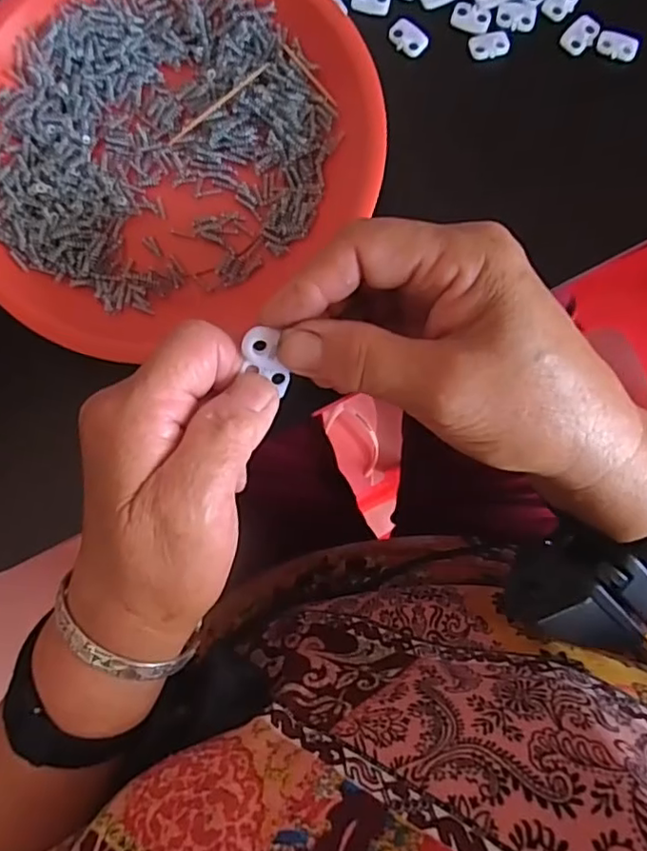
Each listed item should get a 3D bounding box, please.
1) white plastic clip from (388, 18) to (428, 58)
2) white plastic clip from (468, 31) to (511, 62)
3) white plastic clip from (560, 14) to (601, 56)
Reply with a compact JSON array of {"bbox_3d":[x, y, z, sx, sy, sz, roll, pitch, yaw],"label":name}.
[{"bbox_3d":[0.041,-0.188,0.290,0.019,0.004,0.013,34,87,3],"label":"white plastic clip"},{"bbox_3d":[0.080,-0.183,0.287,0.019,0.004,0.013,-4,86,1],"label":"white plastic clip"},{"bbox_3d":[0.124,-0.187,0.287,0.013,0.004,0.019,36,87,3],"label":"white plastic clip"}]

